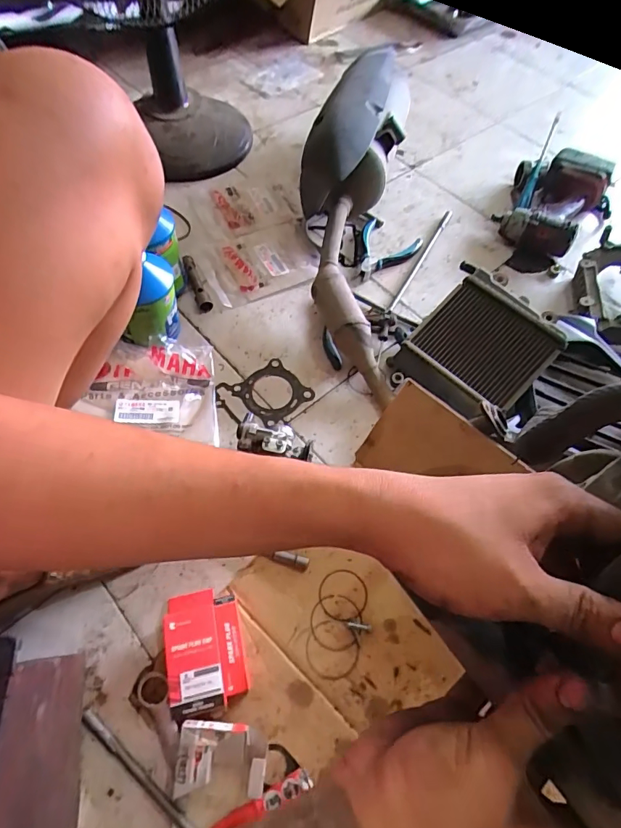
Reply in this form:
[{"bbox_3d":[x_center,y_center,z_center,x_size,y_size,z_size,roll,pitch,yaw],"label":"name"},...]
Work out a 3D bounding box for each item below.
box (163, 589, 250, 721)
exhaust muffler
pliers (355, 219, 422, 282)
[{"bbox_3d":[-0.111,0.246,0.484,0.078,0.036,0.116,-10,64,-8],"label":"box"},{"bbox_3d":[0.071,-0.354,0.735,0.155,0.193,0.658,7,62,0],"label":"exhaust muffler"},{"bbox_3d":[0.137,-0.283,0.804,0.106,0.025,0.144,13,63,3],"label":"pliers"}]

